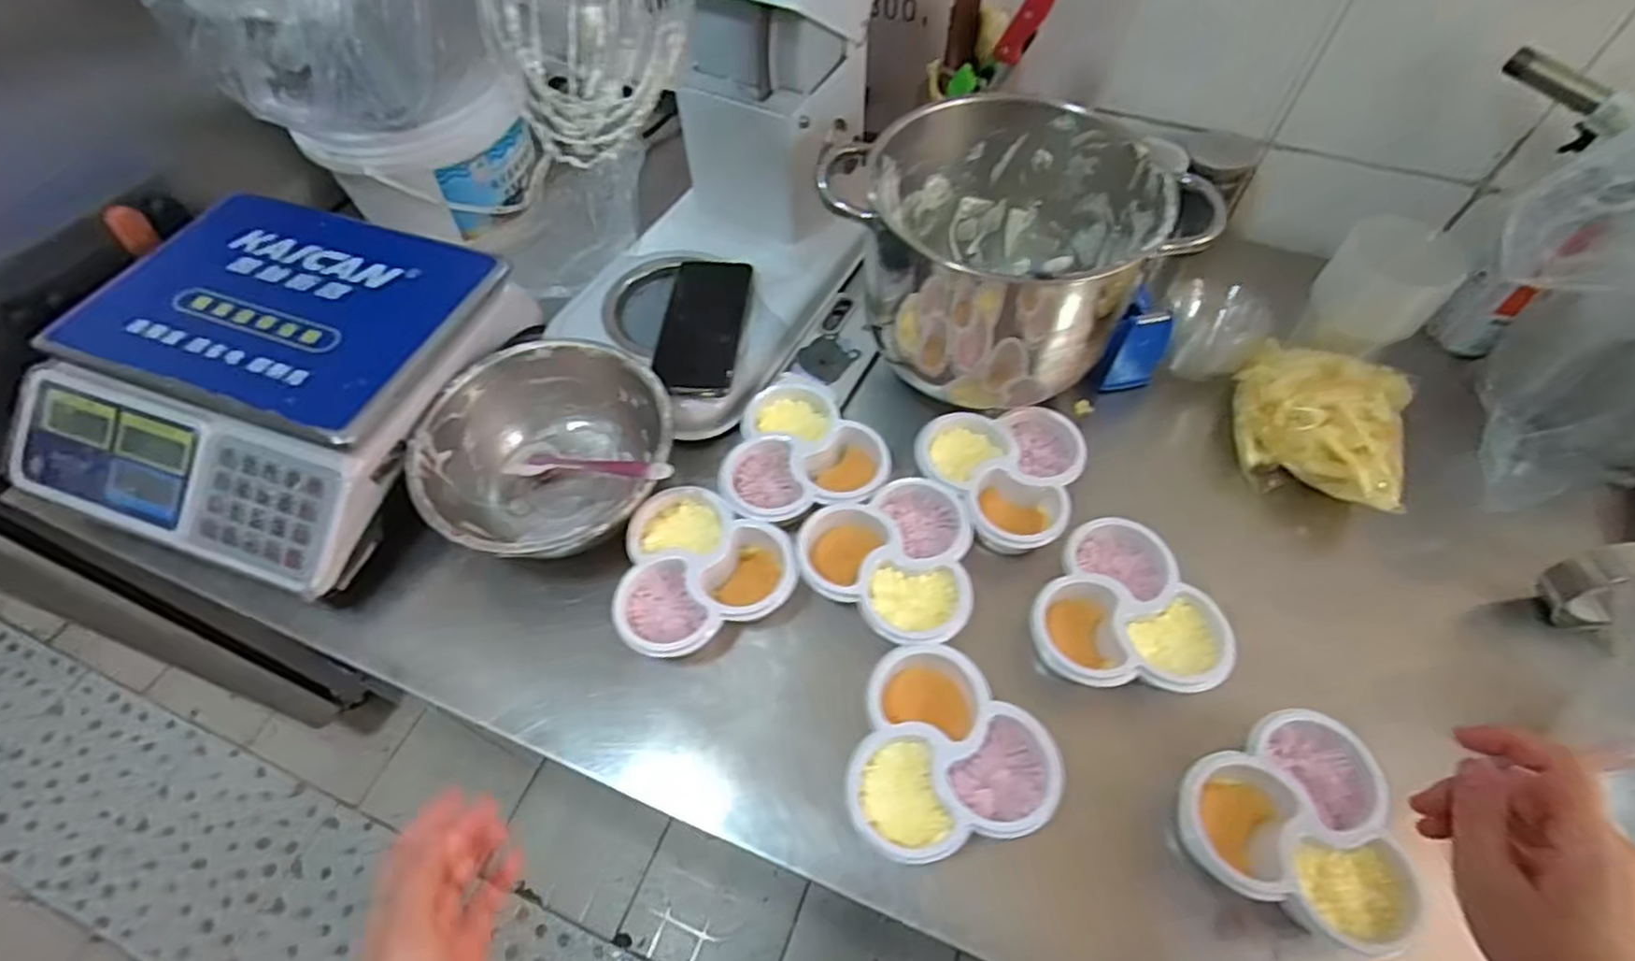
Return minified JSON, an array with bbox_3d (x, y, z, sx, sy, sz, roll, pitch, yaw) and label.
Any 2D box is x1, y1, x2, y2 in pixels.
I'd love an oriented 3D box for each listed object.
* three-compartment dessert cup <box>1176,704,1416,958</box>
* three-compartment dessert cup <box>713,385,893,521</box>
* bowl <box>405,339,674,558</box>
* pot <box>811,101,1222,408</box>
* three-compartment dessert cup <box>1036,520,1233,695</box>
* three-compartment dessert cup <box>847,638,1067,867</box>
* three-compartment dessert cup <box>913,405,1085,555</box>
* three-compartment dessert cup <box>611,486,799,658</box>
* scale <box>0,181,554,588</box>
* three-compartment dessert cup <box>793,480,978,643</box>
[{"bbox_3d":[0.325,0.235,0.480,0.133,0.041,0.132,0,56,0],"label":"three-compartment dessert cup"},{"bbox_3d":[-0.019,-0.031,0.648,0.141,0.040,0.139,0,56,0],"label":"three-compartment dessert cup"},{"bbox_3d":[-0.229,-0.016,0.630,0.203,0.091,0.203,0,56,0],"label":"bowl"},{"bbox_3d":[0.160,-0.190,0.631,0.212,0.194,0.226,-35,63,-21],"label":"pot"},{"bbox_3d":[0.233,0.111,0.568,0.134,0.045,0.146,-25,60,-16],"label":"three-compartment dessert cup"},{"bbox_3d":[0.086,0.190,0.517,0.137,0.053,0.134,0,56,0],"label":"three-compartment dessert cup"},{"bbox_3d":[0.161,0.000,0.634,0.144,0.041,0.129,1,56,0],"label":"three-compartment dessert cup"},{"bbox_3d":[-0.089,0.079,0.594,0.137,0.051,0.133,0,56,0],"label":"three-compartment dessert cup"},{"bbox_3d":[-0.482,-0.103,0.620,0.328,0.107,0.315,17,60,8],"label":"scale"},{"bbox_3d":[0.062,0.072,0.586,0.137,0.035,0.130,0,56,0],"label":"three-compartment dessert cup"}]

